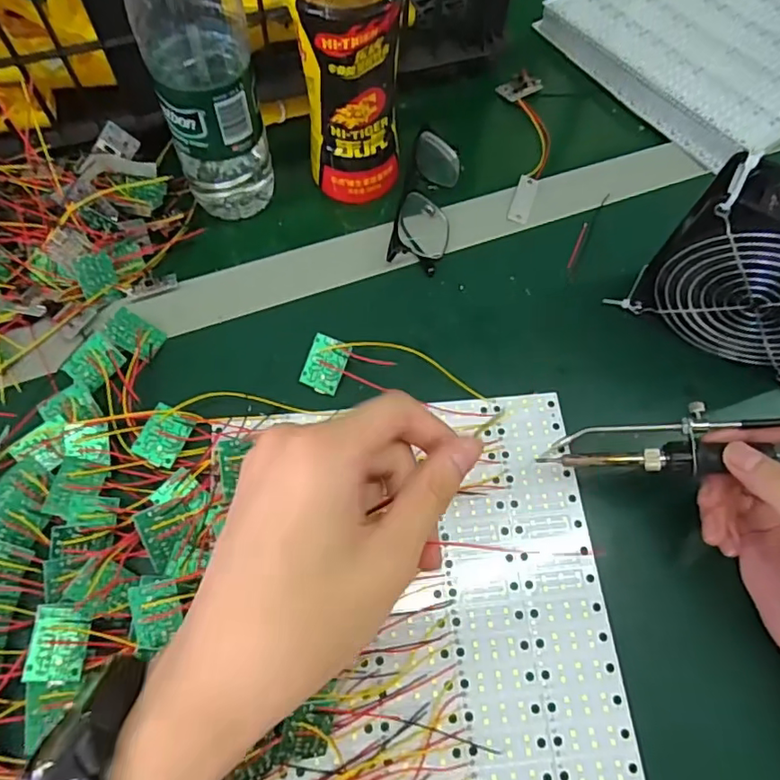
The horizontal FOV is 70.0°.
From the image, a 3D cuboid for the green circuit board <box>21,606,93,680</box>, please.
[{"bbox_3d":[-0.171,0.131,0.288,0.027,0.004,0.035,18,55,-30],"label":"green circuit board"}]

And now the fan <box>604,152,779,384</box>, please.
[{"bbox_3d":[0.230,-0.064,0.343,0.131,0.119,0.057,29,68,11],"label":"fan"}]

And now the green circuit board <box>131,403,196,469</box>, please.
[{"bbox_3d":[-0.141,0.028,0.346,0.025,0.007,0.035,22,67,8],"label":"green circuit board"}]

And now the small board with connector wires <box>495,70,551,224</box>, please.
[{"bbox_3d":[0.114,-0.204,0.468,0.038,0.015,0.166,2,66,-1],"label":"small board with connector wires"}]

